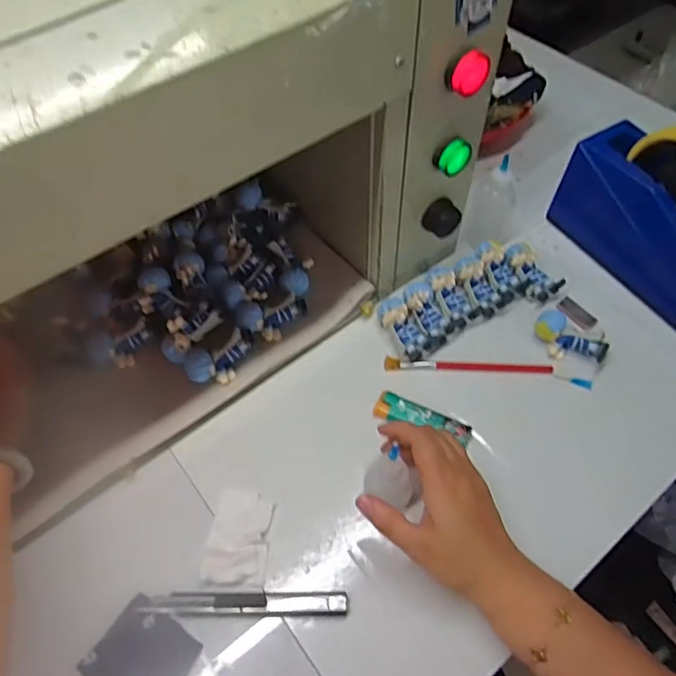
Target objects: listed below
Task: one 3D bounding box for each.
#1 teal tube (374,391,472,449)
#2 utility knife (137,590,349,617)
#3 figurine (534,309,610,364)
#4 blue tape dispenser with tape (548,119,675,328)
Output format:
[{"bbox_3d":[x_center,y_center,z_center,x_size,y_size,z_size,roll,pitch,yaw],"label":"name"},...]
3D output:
[{"bbox_3d":[0.070,0.064,0.448,0.078,0.007,0.023,17,58,12],"label":"teal tube"},{"bbox_3d":[-0.064,0.184,0.383,0.139,0.004,0.016,-1,56,0],"label":"utility knife"},{"bbox_3d":[0.204,0.001,0.484,0.061,0.029,0.033,33,63,21],"label":"figurine"},{"bbox_3d":[0.298,-0.103,0.498,0.054,0.124,0.205,-26,60,-15],"label":"blue tape dispenser with tape"}]

